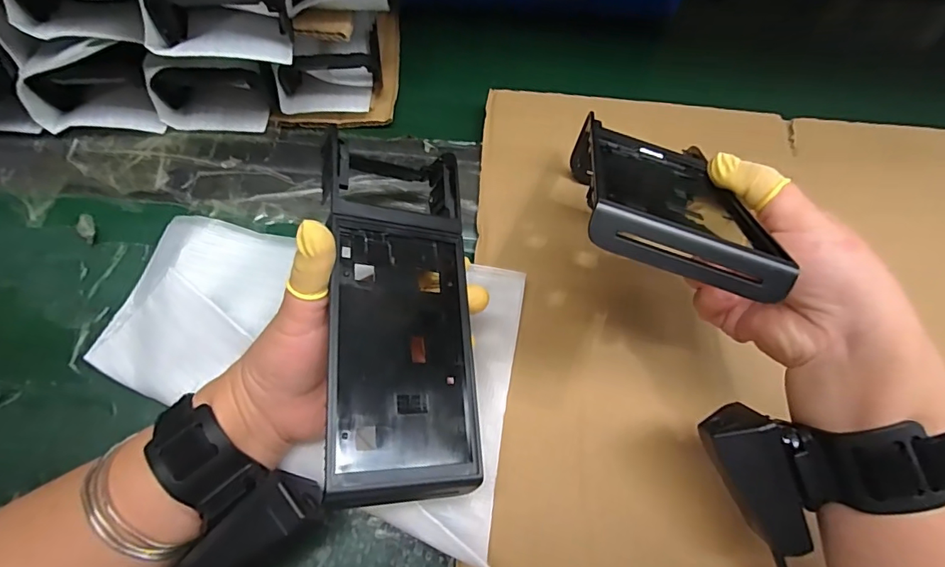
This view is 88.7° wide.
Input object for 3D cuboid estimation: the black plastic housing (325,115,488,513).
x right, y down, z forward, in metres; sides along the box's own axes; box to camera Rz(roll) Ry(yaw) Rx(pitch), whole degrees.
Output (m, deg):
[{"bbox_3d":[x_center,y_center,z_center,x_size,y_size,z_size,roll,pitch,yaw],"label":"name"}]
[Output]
[{"bbox_3d":[-0.042,0.015,0.266,0.078,0.028,0.187,7,65,-28],"label":"black plastic housing"}]

